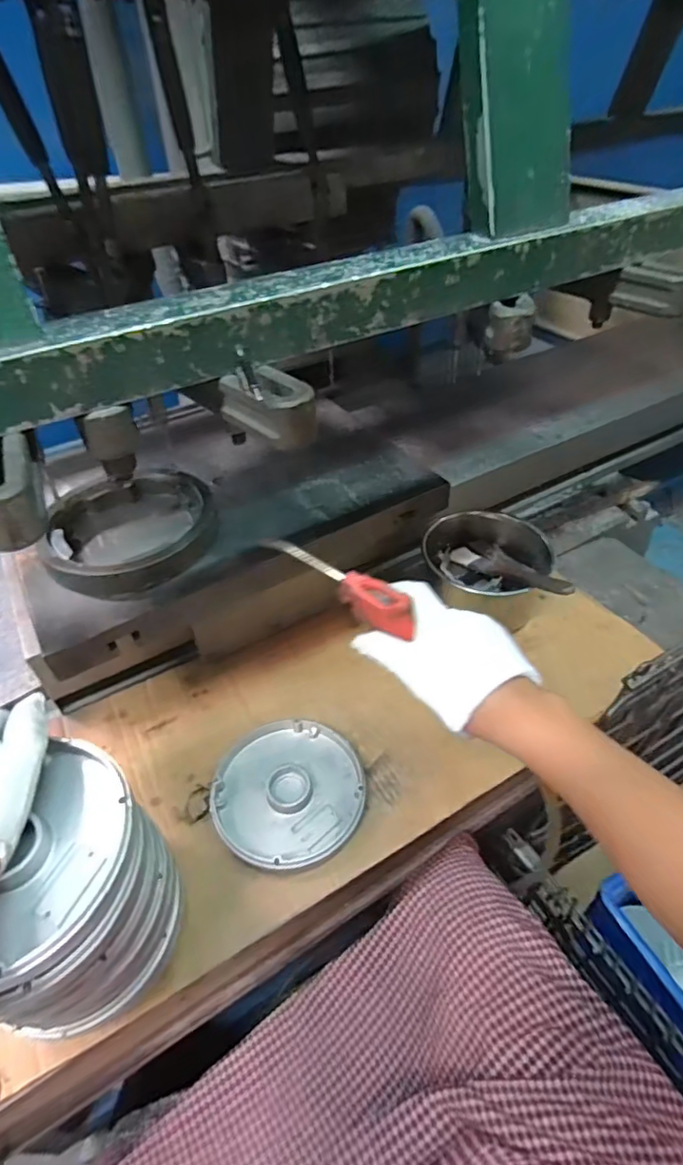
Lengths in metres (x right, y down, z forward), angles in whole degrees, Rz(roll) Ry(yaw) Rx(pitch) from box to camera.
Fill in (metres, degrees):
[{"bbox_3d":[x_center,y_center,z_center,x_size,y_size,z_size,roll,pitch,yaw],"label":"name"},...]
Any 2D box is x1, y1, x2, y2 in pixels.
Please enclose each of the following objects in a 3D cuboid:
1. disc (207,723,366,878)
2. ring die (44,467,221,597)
[{"bbox_3d":[-0.050,0.191,0.513,0.135,0.011,0.137,-1,44,1],"label":"disc"},{"bbox_3d":[-0.200,-0.058,0.538,0.154,0.023,0.171,-12,45,-10],"label":"ring die"}]

